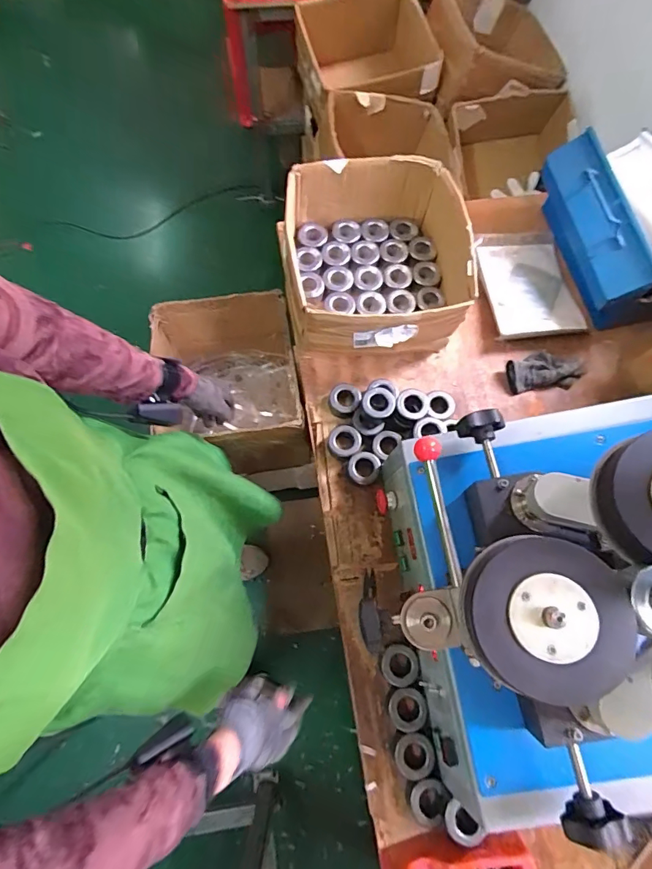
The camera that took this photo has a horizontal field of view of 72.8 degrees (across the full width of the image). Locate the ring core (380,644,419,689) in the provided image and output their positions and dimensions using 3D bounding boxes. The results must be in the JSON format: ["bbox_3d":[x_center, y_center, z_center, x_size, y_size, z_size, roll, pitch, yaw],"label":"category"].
[{"bbox_3d":[0.121,0.376,0.723,0.060,0.023,0.060,-5,72,16],"label":"ring core"}]

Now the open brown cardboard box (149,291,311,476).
[{"bbox_3d":[-0.206,-0.093,1.050,0.276,0.311,0.342,-11,73,-6],"label":"open brown cardboard box"}]

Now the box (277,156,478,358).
[{"bbox_3d":[0.098,-0.336,0.882,0.339,0.170,0.352,-3,72,-3],"label":"box"}]

